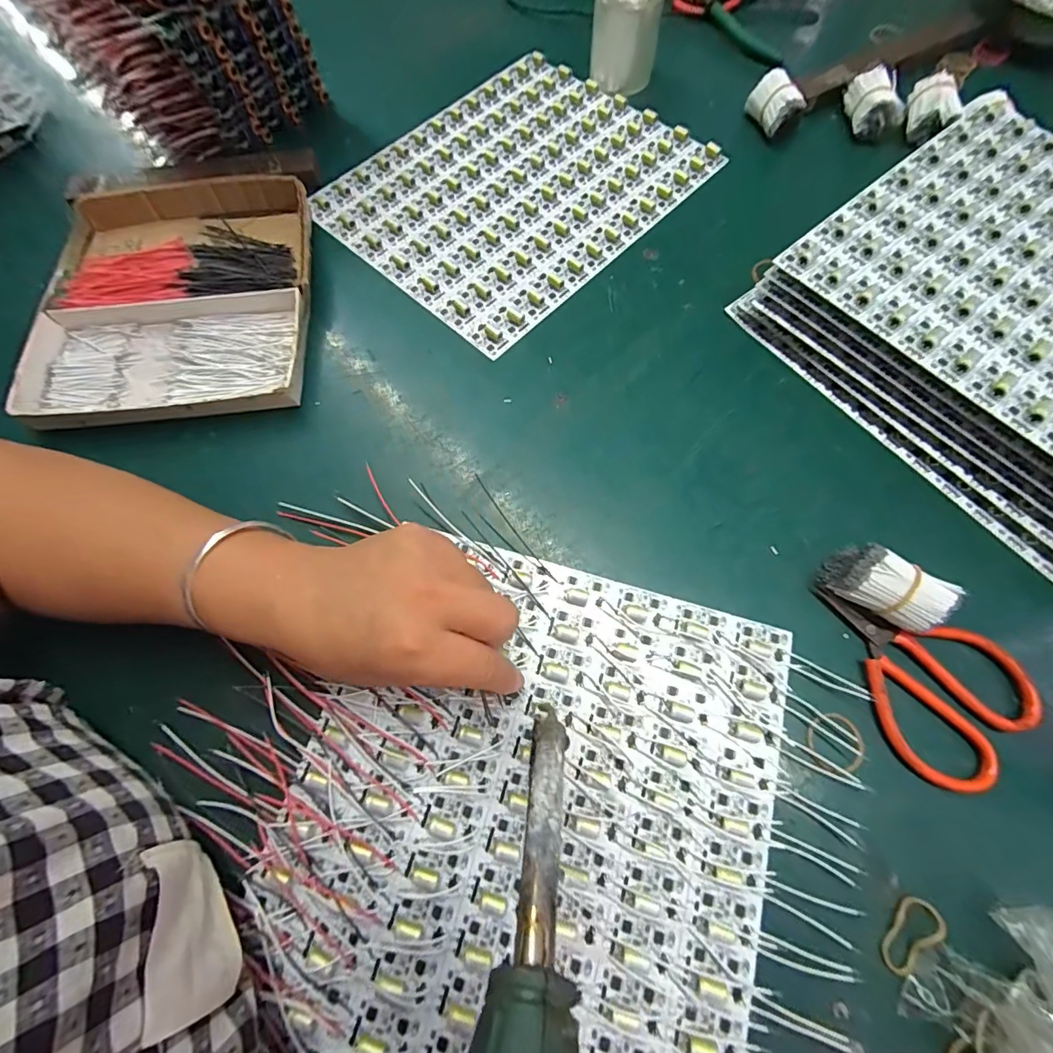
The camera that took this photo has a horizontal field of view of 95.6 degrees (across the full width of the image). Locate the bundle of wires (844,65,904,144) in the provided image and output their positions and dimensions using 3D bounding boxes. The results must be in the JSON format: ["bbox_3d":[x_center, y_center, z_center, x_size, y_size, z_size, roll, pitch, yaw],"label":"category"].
[{"bbox_3d":[0.295,-0.357,0.408,0.035,0.036,0.051,-8,69,-1],"label":"bundle of wires"}]

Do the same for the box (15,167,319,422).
[{"bbox_3d":[-0.262,-0.174,0.364,0.196,0.028,0.208,-8,69,-1],"label":"box"}]

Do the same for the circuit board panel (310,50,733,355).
[{"bbox_3d":[-0.011,-0.293,0.409,0.230,0.007,0.282,42,76,15],"label":"circuit board panel"}]

